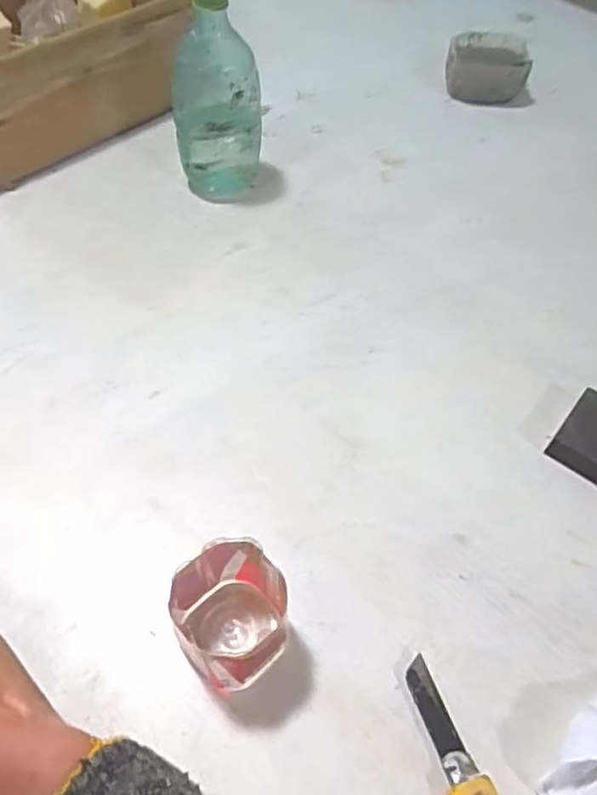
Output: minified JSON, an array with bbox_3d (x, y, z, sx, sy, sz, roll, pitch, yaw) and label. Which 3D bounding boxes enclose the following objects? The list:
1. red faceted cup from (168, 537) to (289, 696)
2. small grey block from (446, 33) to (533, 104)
[{"bbox_3d":[-0.041,0.138,0.413,0.070,0.079,0.069,2,56,-3],"label":"red faceted cup"},{"bbox_3d":[0.249,-0.436,0.849,0.102,0.051,0.096,10,56,3],"label":"small grey block"}]

